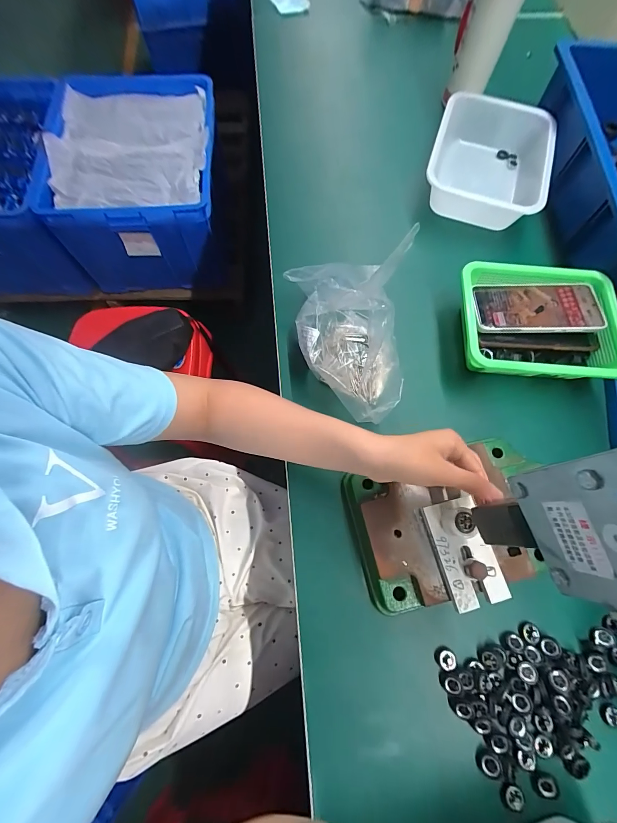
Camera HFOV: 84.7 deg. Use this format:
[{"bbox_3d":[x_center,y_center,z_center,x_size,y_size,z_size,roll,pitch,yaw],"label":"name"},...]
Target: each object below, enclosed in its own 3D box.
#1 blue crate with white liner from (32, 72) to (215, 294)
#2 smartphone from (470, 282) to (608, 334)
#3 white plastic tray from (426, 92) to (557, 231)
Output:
[{"bbox_3d":[-0.565,-0.780,1.171,0.504,0.338,0.588,-4,72,-4],"label":"blue crate with white liner"},{"bbox_3d":[0.308,-0.142,0.463,0.157,0.015,0.078,2,63,3],"label":"smartphone"},{"bbox_3d":[0.301,-0.422,0.577,0.181,0.069,0.220,18,72,4],"label":"white plastic tray"}]

